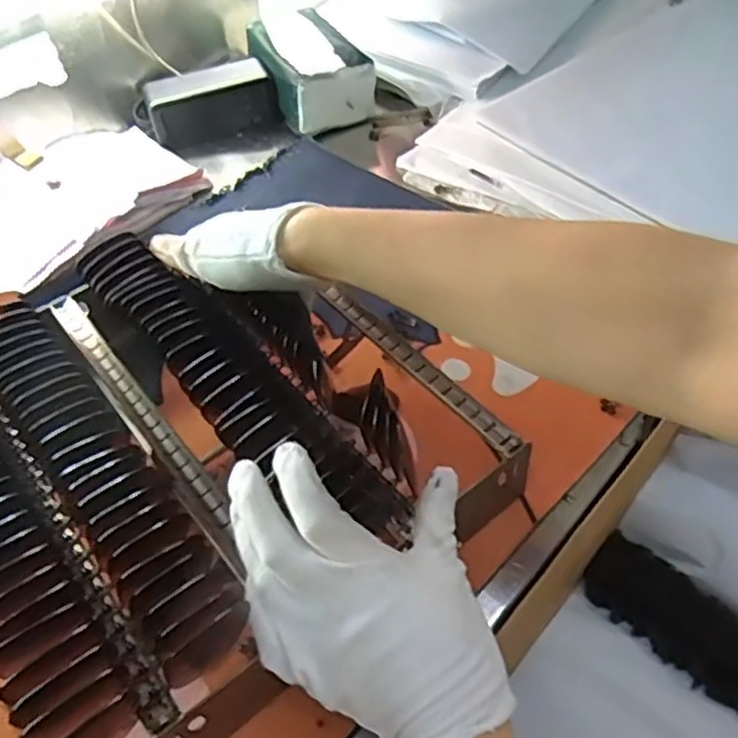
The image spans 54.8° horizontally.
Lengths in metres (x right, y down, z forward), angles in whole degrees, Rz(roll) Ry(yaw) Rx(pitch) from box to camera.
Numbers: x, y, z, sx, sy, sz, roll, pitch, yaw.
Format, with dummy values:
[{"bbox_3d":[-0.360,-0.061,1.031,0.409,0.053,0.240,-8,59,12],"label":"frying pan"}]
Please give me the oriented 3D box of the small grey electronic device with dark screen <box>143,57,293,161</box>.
[{"bbox_3d":[-0.167,-0.269,0.753,0.134,0.073,0.061,-22,51,-14],"label":"small grey electronic device with dark screen"}]

